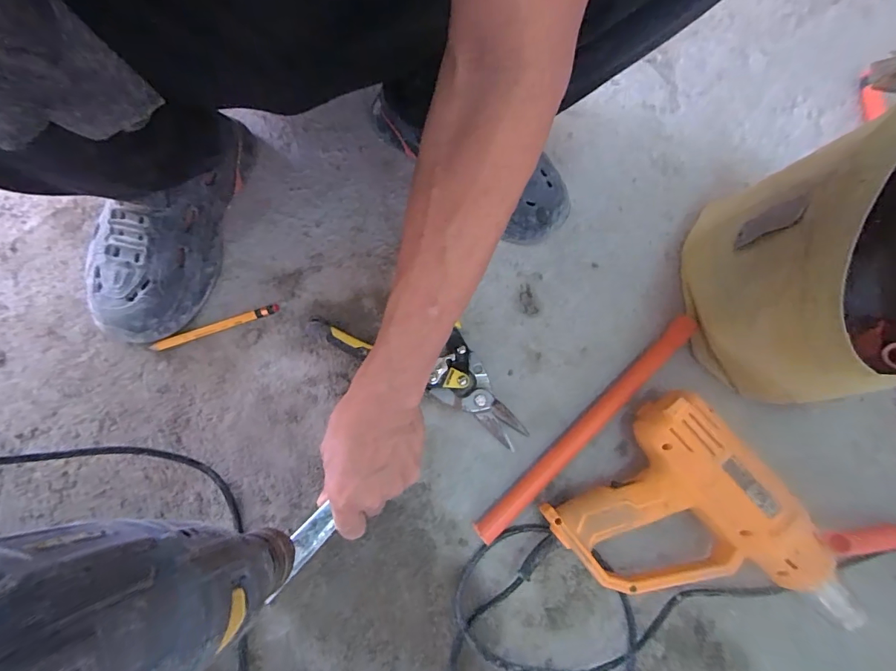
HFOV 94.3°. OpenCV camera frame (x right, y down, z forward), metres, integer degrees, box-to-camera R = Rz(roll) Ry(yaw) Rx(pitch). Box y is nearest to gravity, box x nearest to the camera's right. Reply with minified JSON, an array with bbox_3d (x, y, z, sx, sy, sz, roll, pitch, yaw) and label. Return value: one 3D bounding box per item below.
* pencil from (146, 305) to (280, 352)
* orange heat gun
[{"bbox_3d":[-0.240,-0.009,0.430,0.127,0.008,0.011,-20,76,-7],"label":"pencil"},{"bbox_3d":[0.227,0.193,0.370,0.177,0.070,0.240,-39,80,-11],"label":"orange heat gun"}]

